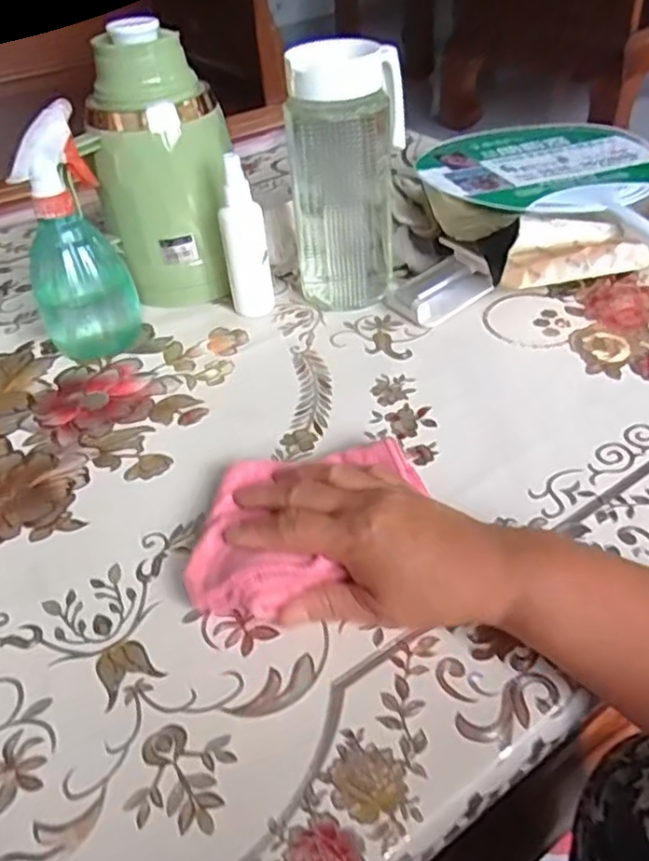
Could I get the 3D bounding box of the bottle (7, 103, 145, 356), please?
[{"bbox_3d":[-0.210,-0.154,0.554,0.082,0.177,0.077,-15,43,-11],"label":"bottle"}]

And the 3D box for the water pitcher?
[{"bbox_3d":[0.017,-0.217,0.579,0.091,0.204,0.090,5,43,11],"label":"water pitcher"}]

